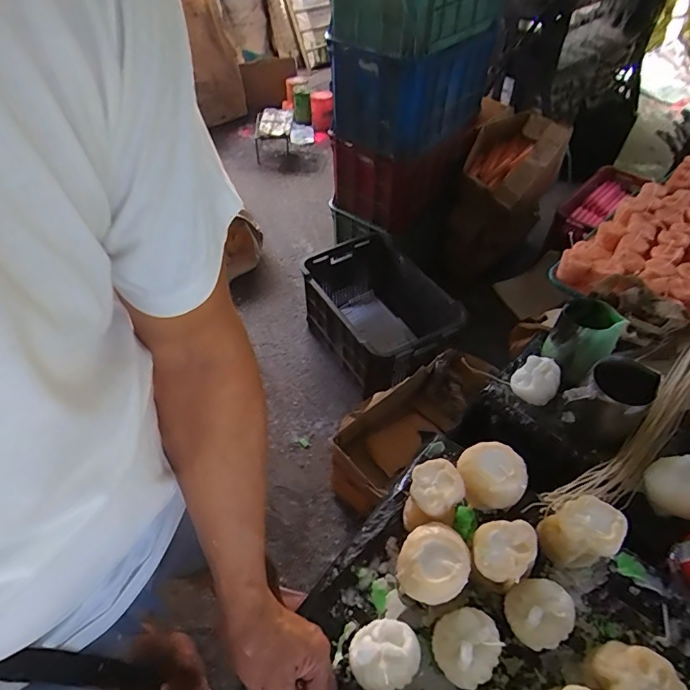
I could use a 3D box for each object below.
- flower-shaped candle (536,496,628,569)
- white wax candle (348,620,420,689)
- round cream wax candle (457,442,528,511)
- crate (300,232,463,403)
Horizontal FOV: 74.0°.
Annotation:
[{"bbox_3d":[0.277,0.227,0.547,0.072,0.085,0.065,-24,54,-19],"label":"flower-shaped candle"},{"bbox_3d":[0.040,0.324,0.479,0.069,0.058,0.063,0,50,0],"label":"white wax candle"},{"bbox_3d":[0.187,0.171,0.593,0.083,0.084,0.069,14,51,11],"label":"round cream wax candle"},{"bbox_3d":[0.098,-0.101,1.651,0.360,0.316,0.646,-23,54,-19],"label":"crate"}]

